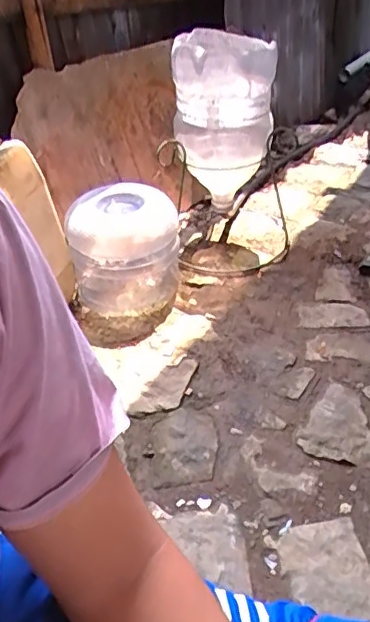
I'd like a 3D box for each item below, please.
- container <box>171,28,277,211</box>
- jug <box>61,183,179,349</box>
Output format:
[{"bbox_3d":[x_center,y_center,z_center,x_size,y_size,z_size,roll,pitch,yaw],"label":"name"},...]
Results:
[{"bbox_3d":[0.095,-0.415,1.327,0.229,0.389,0.201,-5,39,1],"label":"container"},{"bbox_3d":[-0.139,-0.125,1.351,0.229,0.276,0.239,5,40,12],"label":"jug"}]

